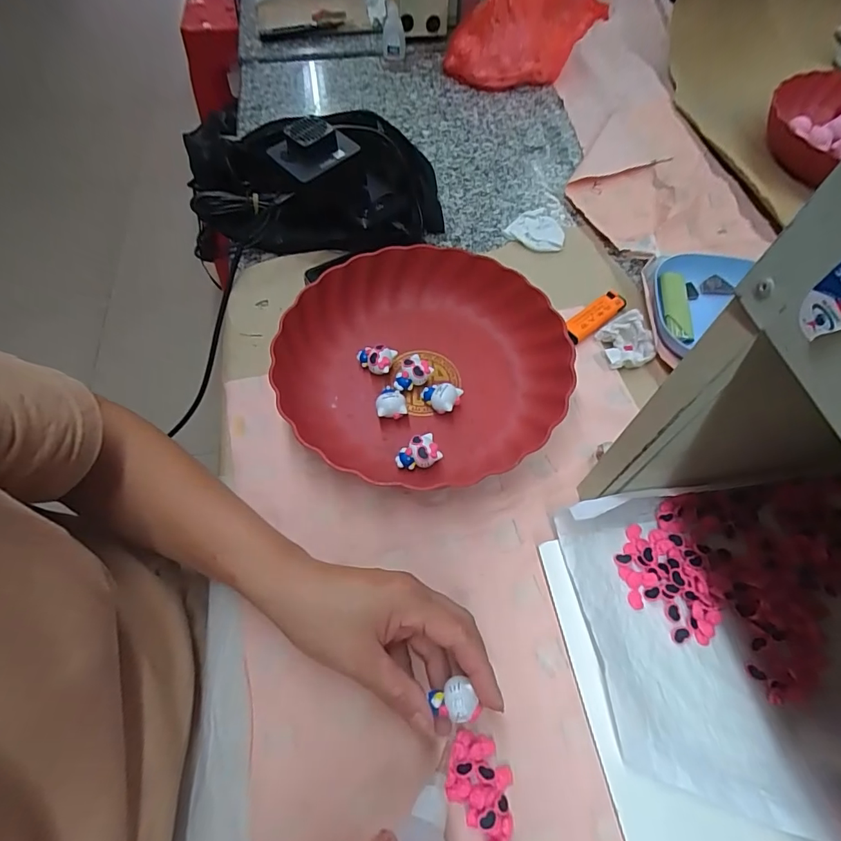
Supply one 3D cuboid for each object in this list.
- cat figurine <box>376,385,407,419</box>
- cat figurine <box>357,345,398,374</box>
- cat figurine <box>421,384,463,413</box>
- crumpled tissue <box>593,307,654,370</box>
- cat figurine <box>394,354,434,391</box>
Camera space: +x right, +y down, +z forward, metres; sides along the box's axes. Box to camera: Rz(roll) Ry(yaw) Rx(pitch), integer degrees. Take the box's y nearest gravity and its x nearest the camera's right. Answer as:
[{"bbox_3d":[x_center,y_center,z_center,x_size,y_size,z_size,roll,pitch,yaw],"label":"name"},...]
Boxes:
[{"bbox_3d":[-0.025,-0.015,0.398,0.025,0.023,0.029,-4,60,-3],"label":"cat figurine"},{"bbox_3d":[-0.042,-0.054,0.420,0.035,0.023,0.024,7,60,4],"label":"cat figurine"},{"bbox_3d":[0.017,-0.019,0.399,0.033,0.021,0.022,16,61,9],"label":"cat figurine"},{"bbox_3d":[0.197,-0.076,0.435,0.045,0.024,0.049,-8,60,-5],"label":"crumpled tissue"},{"bbox_3d":[-0.008,-0.040,0.414,0.034,0.024,0.024,-41,68,-21],"label":"cat figurine"}]

